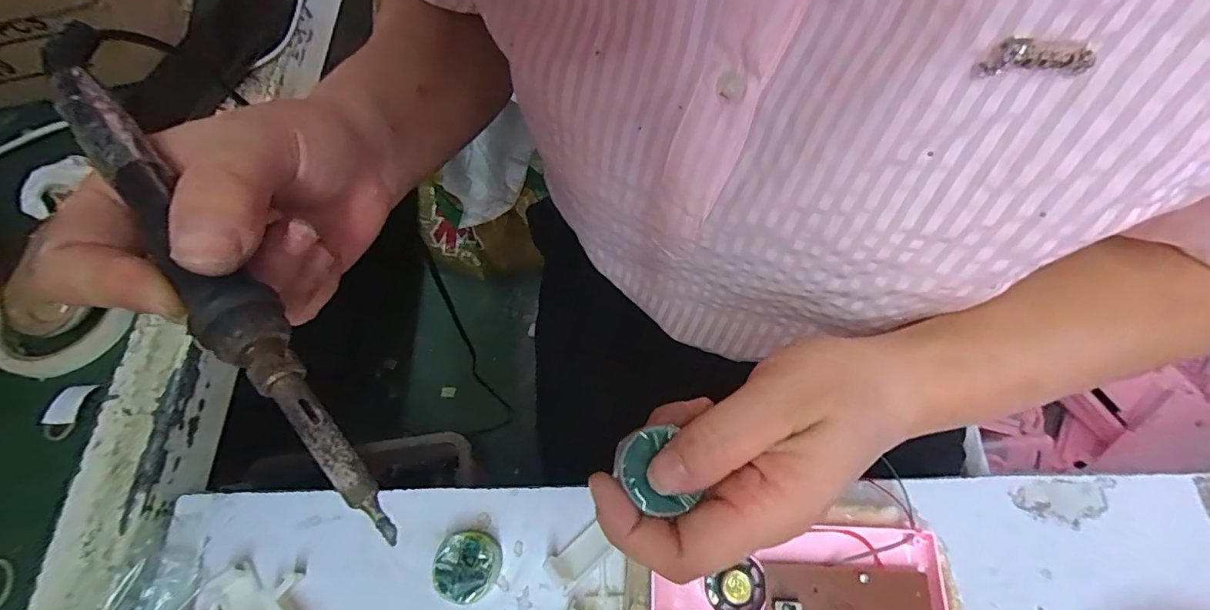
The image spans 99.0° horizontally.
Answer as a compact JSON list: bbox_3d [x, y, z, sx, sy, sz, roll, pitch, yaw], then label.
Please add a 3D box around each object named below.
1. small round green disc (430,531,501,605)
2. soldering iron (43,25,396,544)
[{"bbox_3d":[-0.073,0.139,0.275,0.033,0.014,0.033,-1,60,2],"label":"small round green disc"},{"bbox_3d":[-0.121,-0.015,0.151,0.017,0.014,0.197,-38,79,-17],"label":"soldering iron"}]

